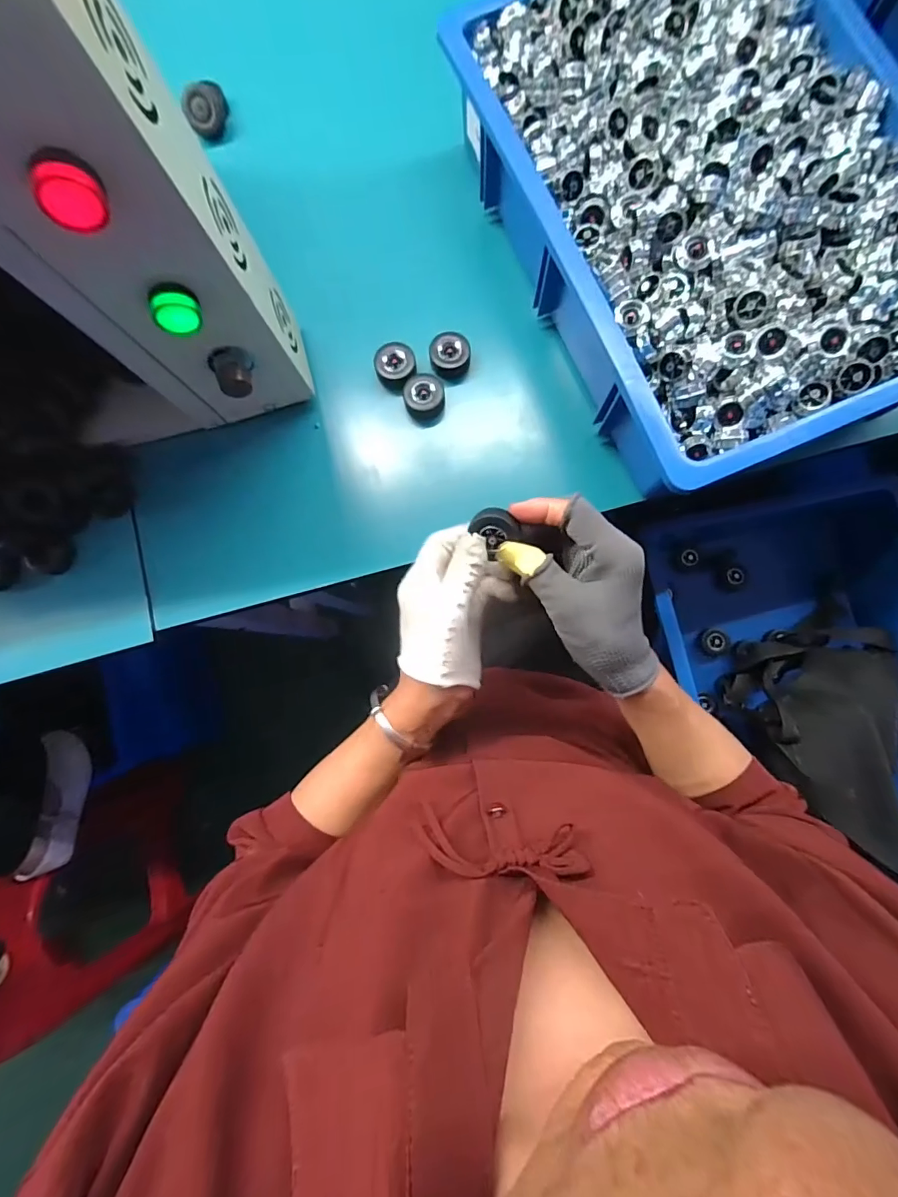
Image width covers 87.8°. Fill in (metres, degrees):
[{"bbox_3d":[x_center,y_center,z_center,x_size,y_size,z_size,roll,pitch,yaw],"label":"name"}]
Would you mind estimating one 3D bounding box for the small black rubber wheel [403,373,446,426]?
[{"bbox_3d":[-0.022,-0.187,0.440,0.037,0.022,0.040,0,83,3],"label":"small black rubber wheel"}]

